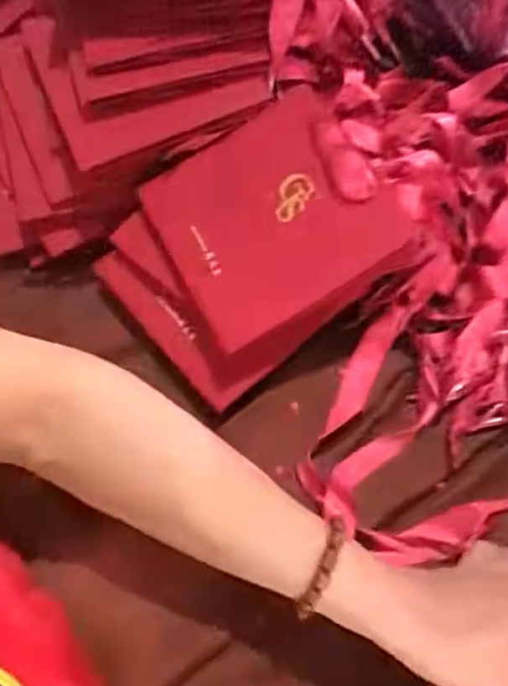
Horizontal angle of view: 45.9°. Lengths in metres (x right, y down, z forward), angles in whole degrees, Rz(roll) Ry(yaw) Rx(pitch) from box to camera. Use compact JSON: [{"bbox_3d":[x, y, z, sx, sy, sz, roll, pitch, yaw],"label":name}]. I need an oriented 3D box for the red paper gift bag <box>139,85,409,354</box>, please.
[{"bbox_3d":[0.007,-0.083,0.390,0.138,0.016,0.136,-35,74,11],"label":"red paper gift bag"}]

